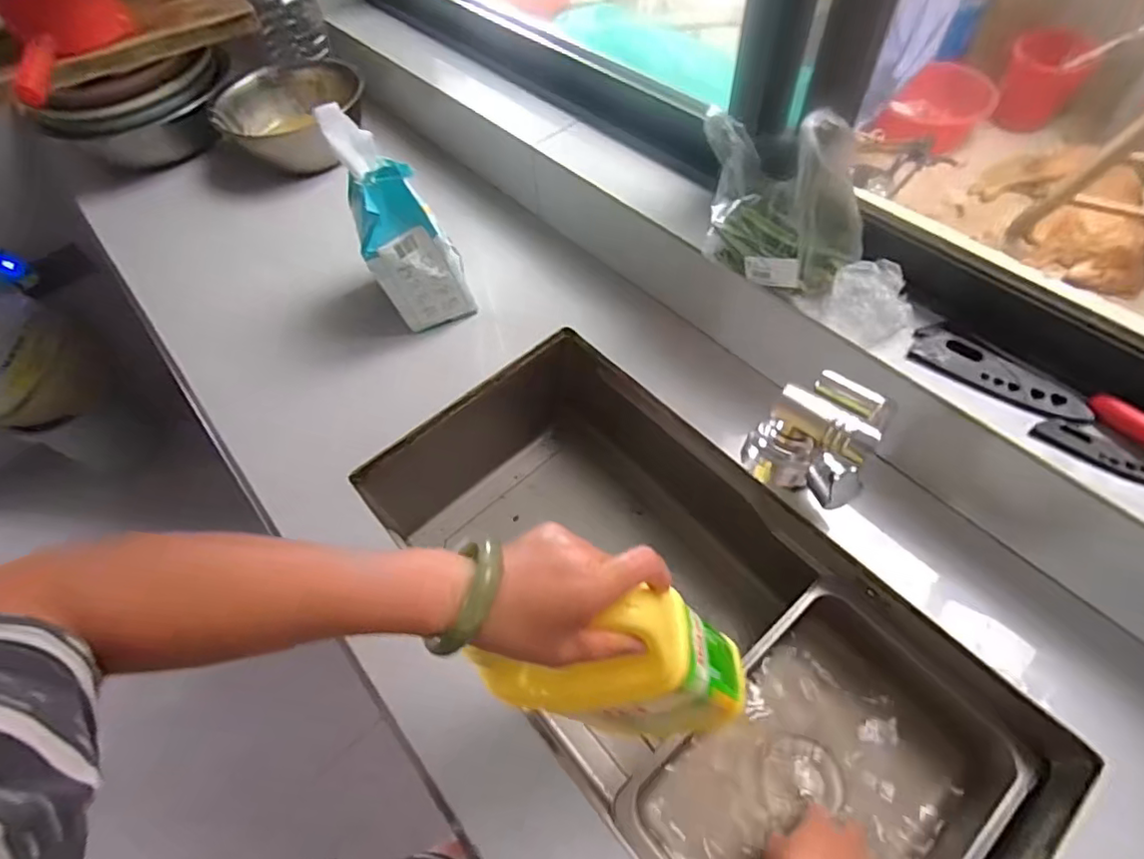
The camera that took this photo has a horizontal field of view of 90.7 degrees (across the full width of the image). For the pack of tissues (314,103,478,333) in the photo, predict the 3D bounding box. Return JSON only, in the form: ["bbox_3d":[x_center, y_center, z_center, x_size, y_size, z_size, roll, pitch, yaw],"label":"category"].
[{"bbox_3d":[-0.212,-0.243,0.696,0.103,0.281,0.062,-37,36,-18],"label":"pack of tissues"}]

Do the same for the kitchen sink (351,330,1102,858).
[{"bbox_3d":[0.115,0.227,0.684,0.360,0.235,0.708,-33,61,-16],"label":"kitchen sink"}]

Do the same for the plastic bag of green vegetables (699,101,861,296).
[{"bbox_3d":[0.209,-0.247,0.582,0.077,0.169,0.181,-36,61,-17],"label":"plastic bag of green vegetables"}]

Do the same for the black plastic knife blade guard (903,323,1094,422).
[{"bbox_3d":[0.407,-0.052,0.541,0.055,0.010,0.155,-40,63,-19],"label":"black plastic knife blade guard"}]

